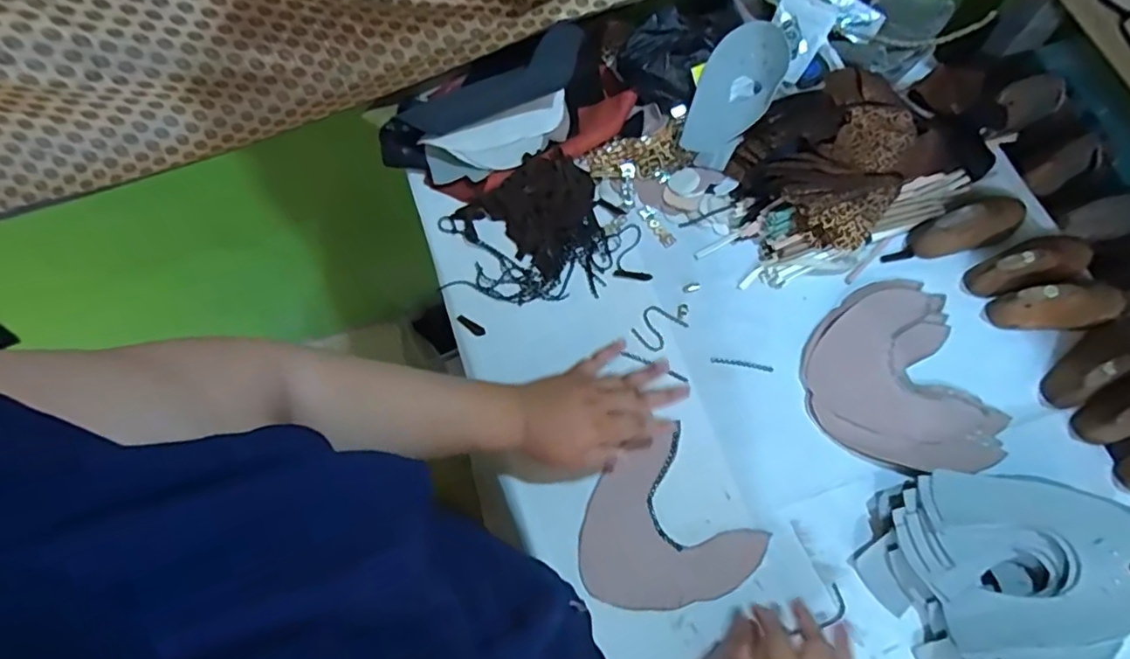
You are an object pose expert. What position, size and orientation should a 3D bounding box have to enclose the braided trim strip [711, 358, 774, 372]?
[{"bbox_3d":[0.191,0.037,0.653,0.066,0.004,0.008,9,70,6],"label":"braided trim strip"}]

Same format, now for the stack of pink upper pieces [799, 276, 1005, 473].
[{"bbox_3d":[0.344,0.052,0.634,0.173,0.014,0.203,-14,69,-3],"label":"stack of pink upper pieces"}]

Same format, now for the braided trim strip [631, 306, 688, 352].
[{"bbox_3d":[0.102,0.001,0.664,0.047,0.005,0.050,32,74,14],"label":"braided trim strip"}]

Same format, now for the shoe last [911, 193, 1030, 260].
[{"bbox_3d":[0.455,-0.118,0.669,0.132,0.050,0.057,-21,70,-5],"label":"shoe last"}]

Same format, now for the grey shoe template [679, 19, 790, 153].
[{"bbox_3d":[0.197,-0.279,0.702,0.080,0.015,0.163,31,93,-5],"label":"grey shoe template"}]

